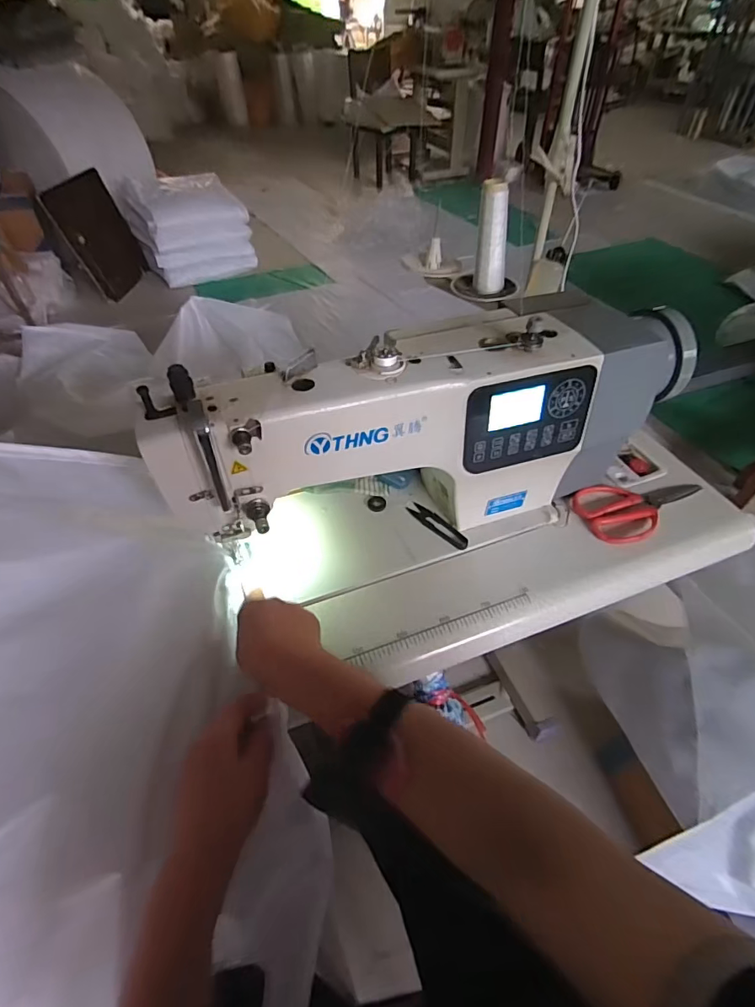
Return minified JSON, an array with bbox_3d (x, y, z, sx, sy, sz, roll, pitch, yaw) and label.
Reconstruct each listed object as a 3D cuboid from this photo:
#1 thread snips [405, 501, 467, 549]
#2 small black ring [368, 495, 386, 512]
[{"bbox_3d":[0.079,0.027,0.627,0.094,0.007,0.023,36,57,28],"label":"thread snips"},{"bbox_3d":[-0.001,0.001,0.654,0.024,0.004,0.026,0,48,0],"label":"small black ring"}]

